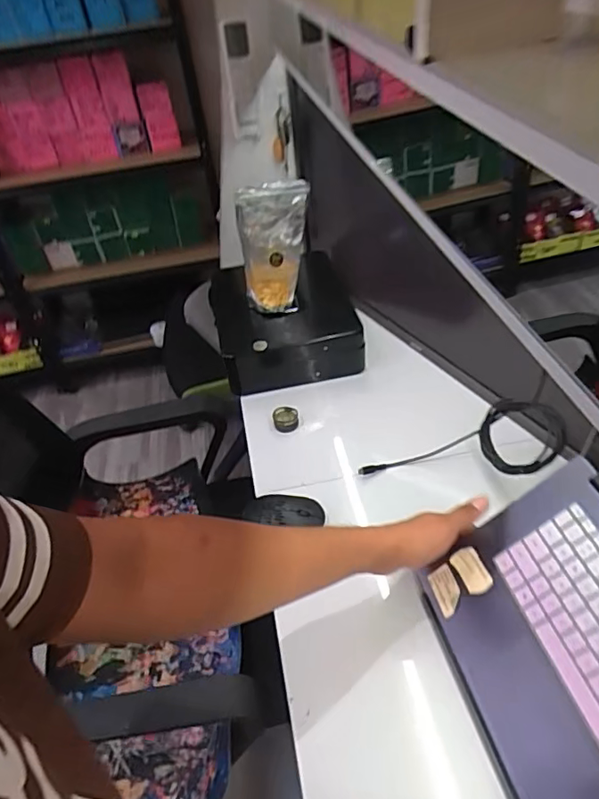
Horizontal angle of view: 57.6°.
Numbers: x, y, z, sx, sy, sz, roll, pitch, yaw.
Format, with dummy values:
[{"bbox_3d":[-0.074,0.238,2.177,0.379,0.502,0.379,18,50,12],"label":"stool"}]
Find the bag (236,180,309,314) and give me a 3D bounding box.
[{"bbox_3d":[-0.037,-0.245,0.889,0.118,0.202,0.049,-14,43,-7],"label":"bag"}]

